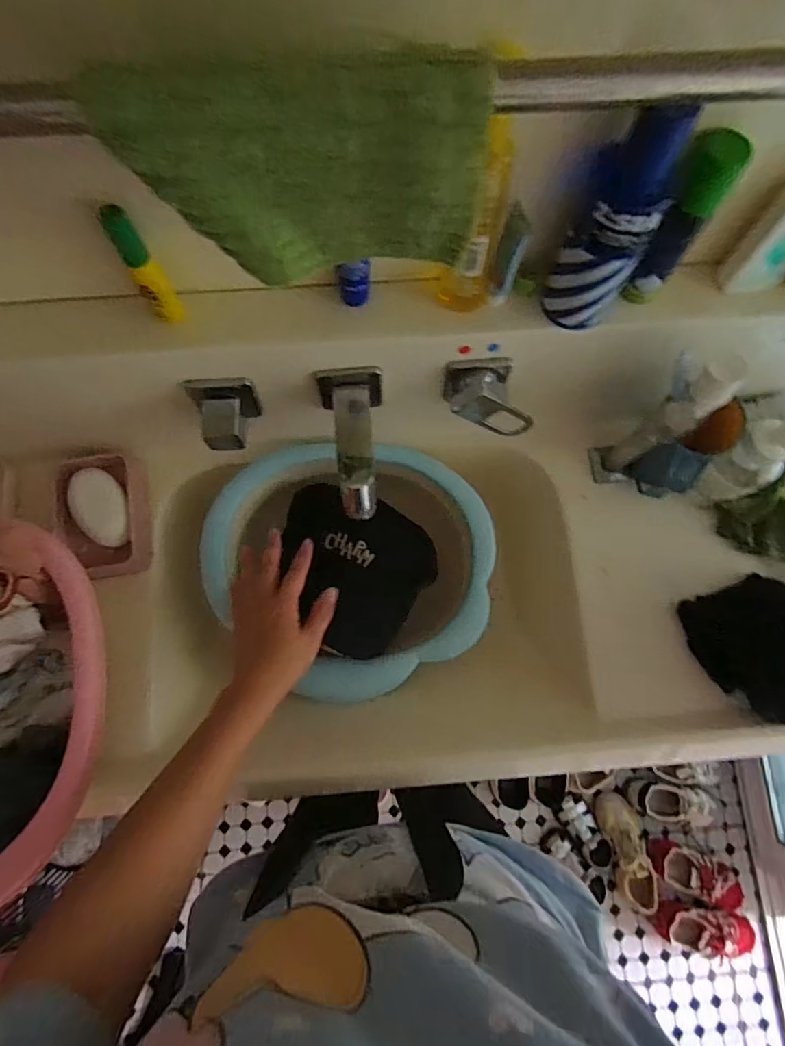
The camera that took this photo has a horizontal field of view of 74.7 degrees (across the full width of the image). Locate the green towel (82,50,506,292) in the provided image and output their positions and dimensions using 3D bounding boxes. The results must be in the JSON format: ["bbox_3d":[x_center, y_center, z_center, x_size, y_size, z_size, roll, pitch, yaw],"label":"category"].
[{"bbox_3d":[-0.040,-0.172,0.257,0.167,0.104,0.027,-5,77,-2],"label":"green towel"}]

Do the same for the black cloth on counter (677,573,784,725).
[{"bbox_3d":[0.376,0.124,0.491,0.102,0.113,0.136,-19,78,-5],"label":"black cloth on counter"}]

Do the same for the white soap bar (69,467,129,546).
[{"bbox_3d":[-0.304,-0.014,0.539,0.055,0.021,0.087,-28,79,-7],"label":"white soap bar"}]

